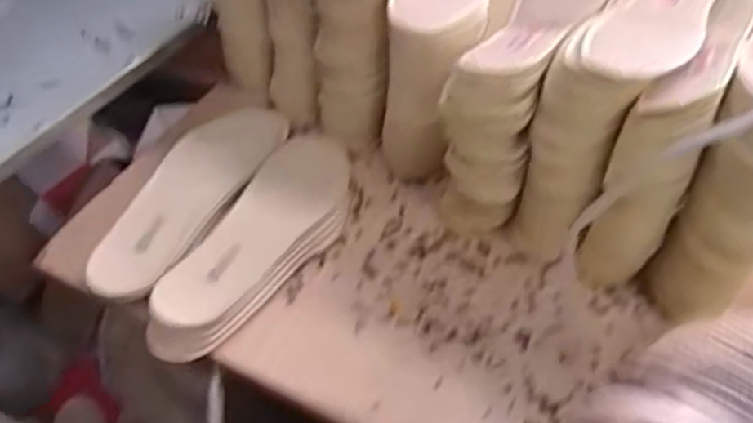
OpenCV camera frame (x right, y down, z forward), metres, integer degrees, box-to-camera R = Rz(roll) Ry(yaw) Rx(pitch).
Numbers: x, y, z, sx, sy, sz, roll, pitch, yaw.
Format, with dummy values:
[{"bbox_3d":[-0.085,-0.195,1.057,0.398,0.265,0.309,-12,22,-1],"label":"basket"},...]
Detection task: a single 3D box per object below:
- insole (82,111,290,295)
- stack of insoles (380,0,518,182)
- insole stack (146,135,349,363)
[{"bbox_3d":[-0.179,-0.020,0.621,0.083,0.018,0.254,22,51,15],"label":"insole"},{"bbox_3d":[0.074,-0.162,0.665,0.084,0.207,0.228,21,51,14],"label":"stack of insoles"},{"bbox_3d":[-0.102,0.024,0.608,0.098,0.032,0.275,25,52,17],"label":"insole stack"}]

